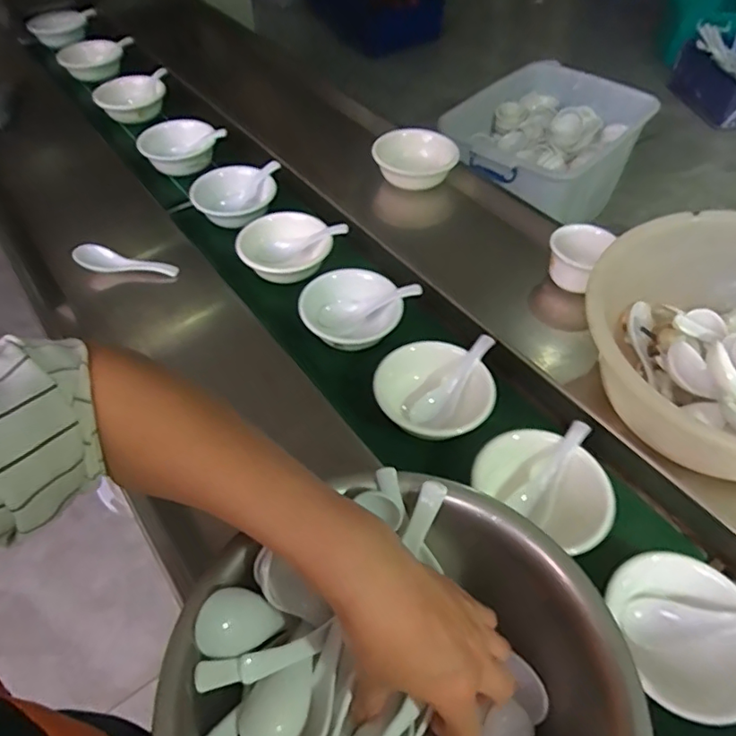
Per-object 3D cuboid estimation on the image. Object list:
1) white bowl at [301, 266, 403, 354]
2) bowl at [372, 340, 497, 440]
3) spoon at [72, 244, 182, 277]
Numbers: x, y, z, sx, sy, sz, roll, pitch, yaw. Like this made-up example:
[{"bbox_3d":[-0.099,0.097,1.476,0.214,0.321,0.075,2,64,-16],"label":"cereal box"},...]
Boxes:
[{"bbox_3d":[-0.021,-0.063,0.637,0.114,0.044,0.102,21,54,13],"label":"white bowl"},{"bbox_3d":[0.065,0.021,0.560,0.095,0.050,0.120,-37,62,-27],"label":"bowl"},{"bbox_3d":[-0.285,-0.128,0.662,0.117,0.023,0.030,2,52,-2],"label":"spoon"}]

